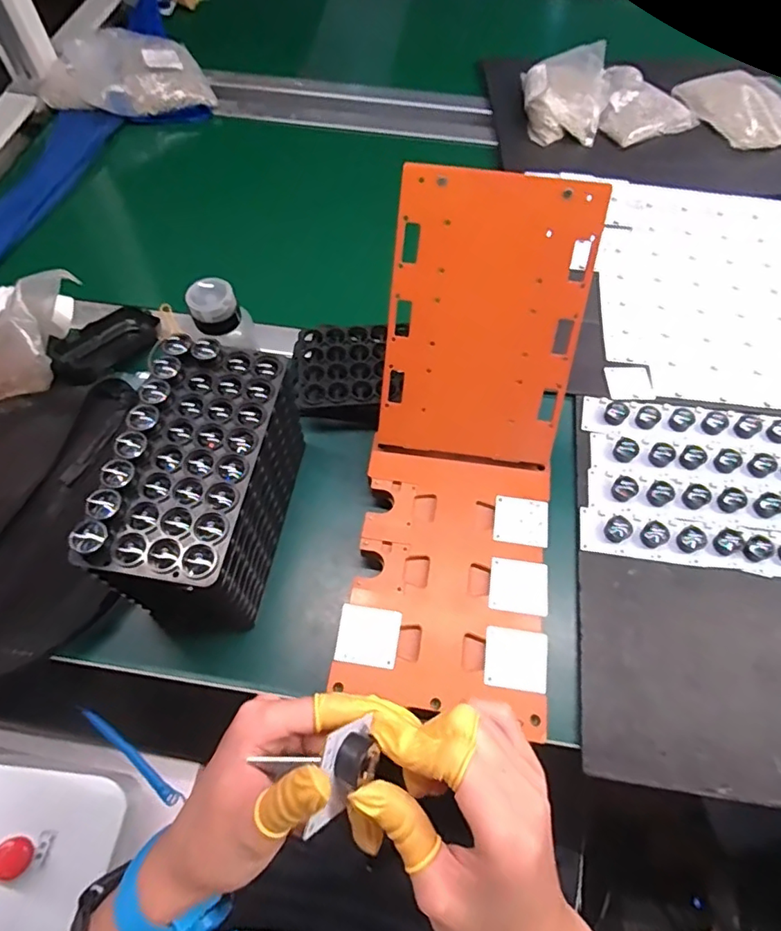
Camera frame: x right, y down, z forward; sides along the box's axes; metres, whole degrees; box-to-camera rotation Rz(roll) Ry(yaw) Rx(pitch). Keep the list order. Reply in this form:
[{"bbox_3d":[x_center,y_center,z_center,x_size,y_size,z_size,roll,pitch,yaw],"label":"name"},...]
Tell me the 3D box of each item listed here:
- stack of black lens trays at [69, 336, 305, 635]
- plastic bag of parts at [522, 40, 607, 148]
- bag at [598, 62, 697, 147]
[{"bbox_3d":[-0.149,0.018,0.448,0.098,0.150,0.201,9,63,4],"label":"stack of black lens trays"},{"bbox_3d":[0.263,-0.555,0.808,0.121,0.053,0.161,-2,63,-1],"label":"plastic bag of parts"},{"bbox_3d":[0.389,-0.540,0.814,0.136,0.023,0.165,12,63,6],"label":"bag"}]

